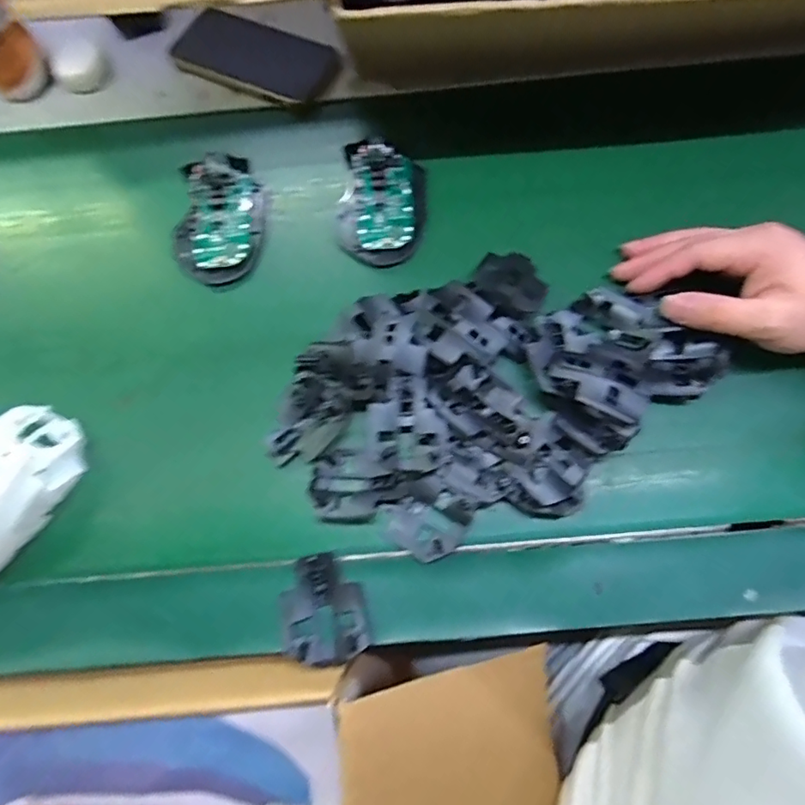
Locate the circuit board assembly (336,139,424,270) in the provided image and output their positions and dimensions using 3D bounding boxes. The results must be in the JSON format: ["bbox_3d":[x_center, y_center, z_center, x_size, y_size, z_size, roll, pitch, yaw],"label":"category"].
[{"bbox_3d":[-0.018,-0.161,0.408,0.069,0.026,0.102,7,74,6],"label":"circuit board assembly"}]

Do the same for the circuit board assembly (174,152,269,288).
[{"bbox_3d":[-0.149,-0.154,0.412,0.067,0.024,0.118,2,74,5],"label":"circuit board assembly"}]

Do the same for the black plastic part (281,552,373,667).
[{"bbox_3d":[-0.050,0.131,0.321,0.053,0.009,0.066,-13,73,1],"label":"black plastic part"}]

